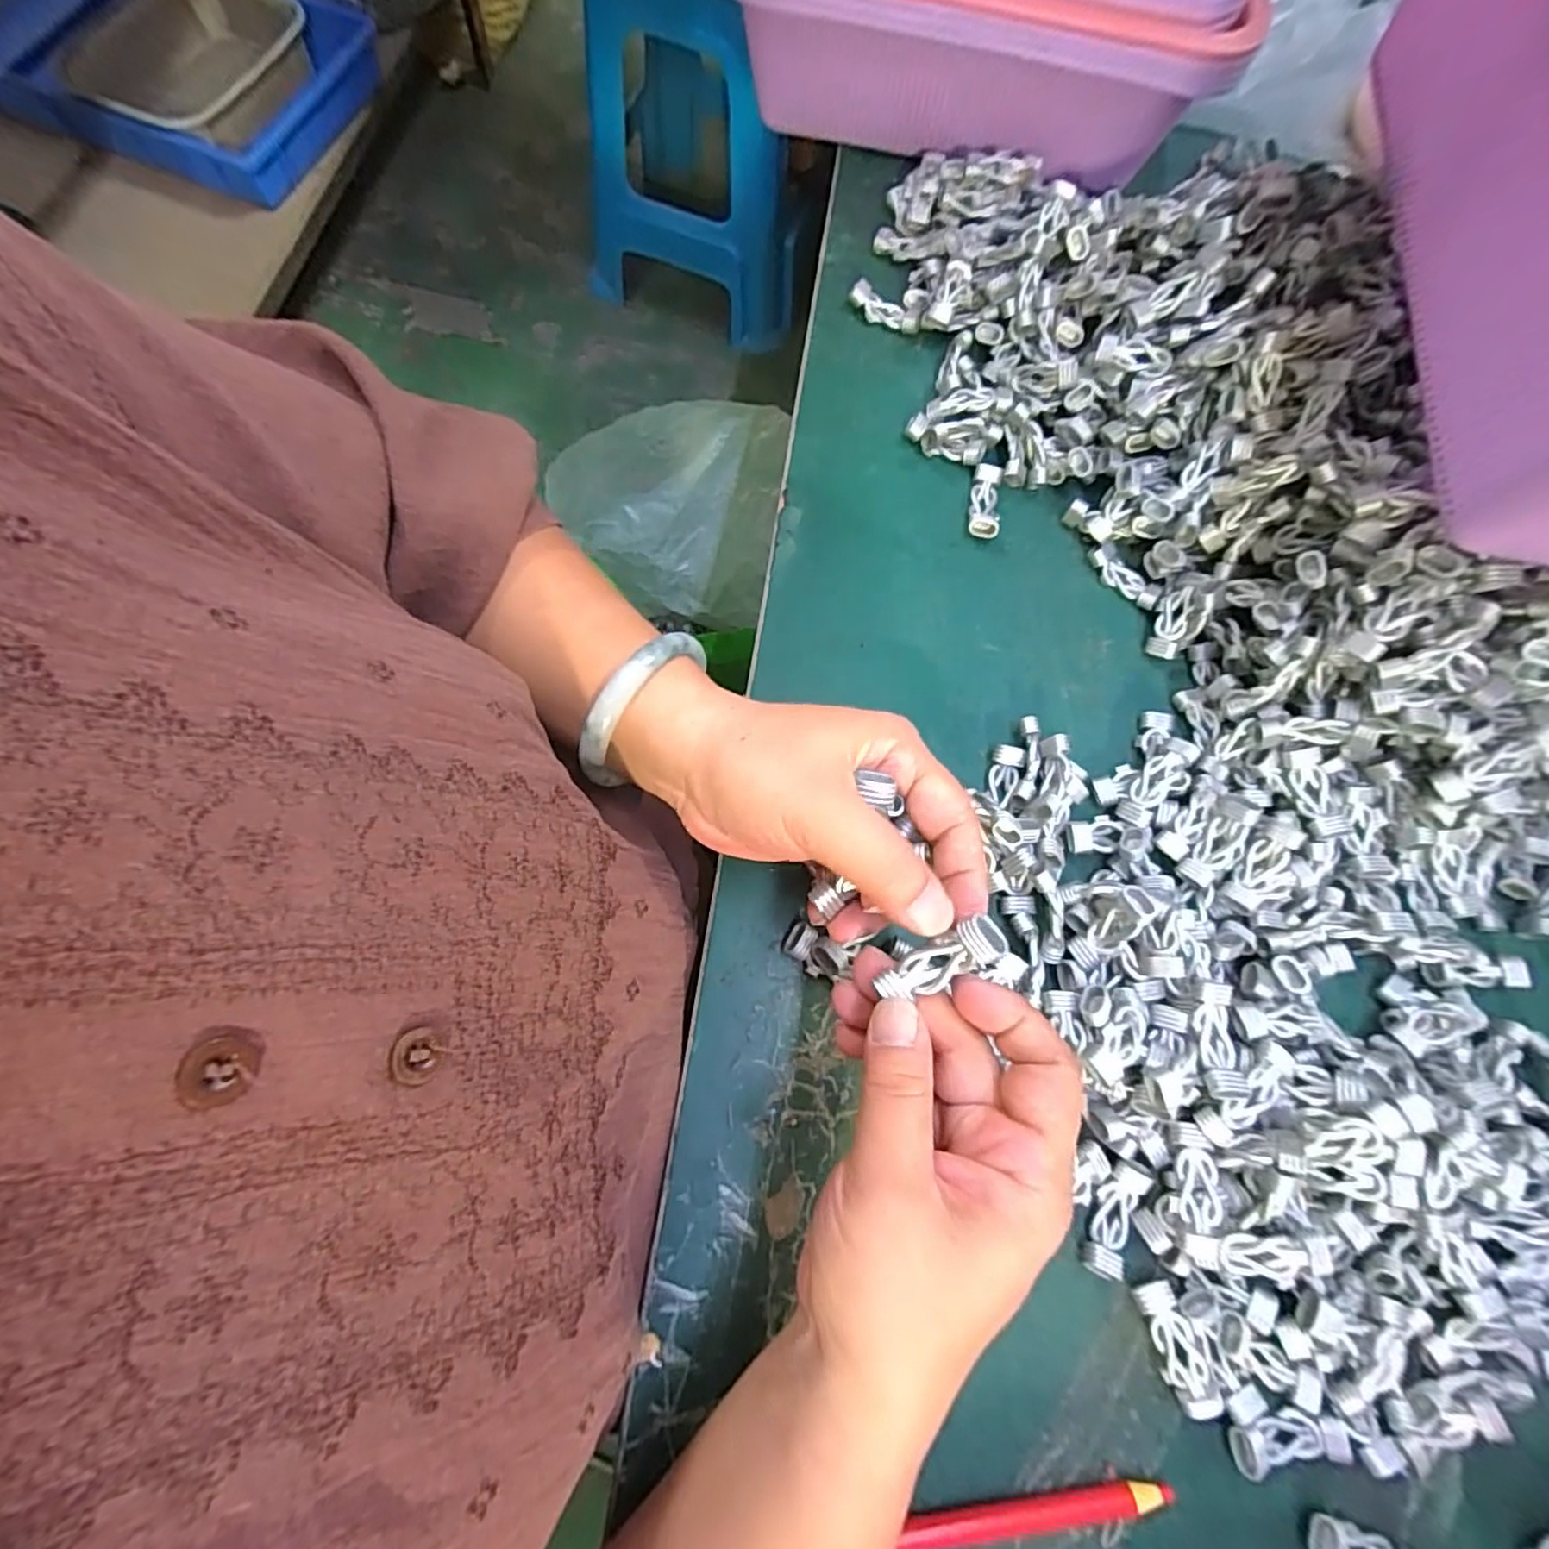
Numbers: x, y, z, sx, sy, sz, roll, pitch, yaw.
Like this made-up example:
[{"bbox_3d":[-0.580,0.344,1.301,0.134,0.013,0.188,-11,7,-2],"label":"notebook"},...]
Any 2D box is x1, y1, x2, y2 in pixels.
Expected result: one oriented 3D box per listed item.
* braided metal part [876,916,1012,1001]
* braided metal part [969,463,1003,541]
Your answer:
[{"bbox_3d":[0.053,0.060,0.211,0.042,0.010,0.014,-35,76,25],"label":"braided metal part"},{"bbox_3d":[0.115,-0.149,0.361,0.015,0.010,0.043,10,74,-2],"label":"braided metal part"}]

